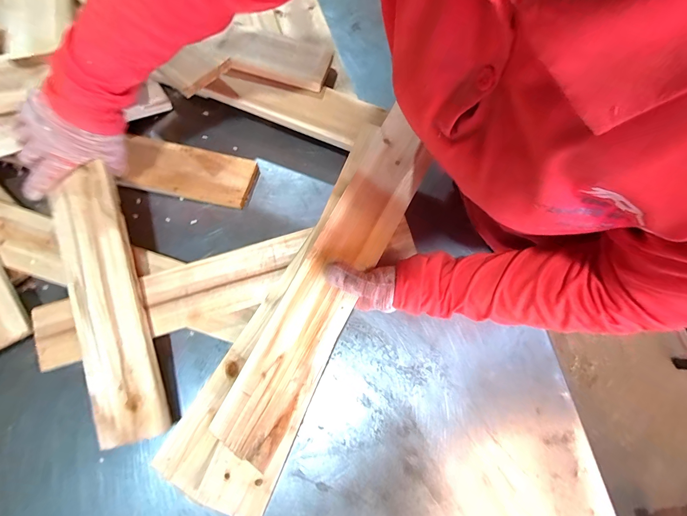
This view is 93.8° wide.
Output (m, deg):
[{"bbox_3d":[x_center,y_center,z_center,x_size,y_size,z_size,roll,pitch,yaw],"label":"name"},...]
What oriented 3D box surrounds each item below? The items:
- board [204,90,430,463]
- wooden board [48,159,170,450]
[{"bbox_3d":[-0.014,0.023,0.388,0.078,0.016,0.433,27,82,7],"label":"board"},{"bbox_3d":[-0.291,0.055,0.393,0.080,0.017,0.327,-16,84,-7],"label":"wooden board"}]

